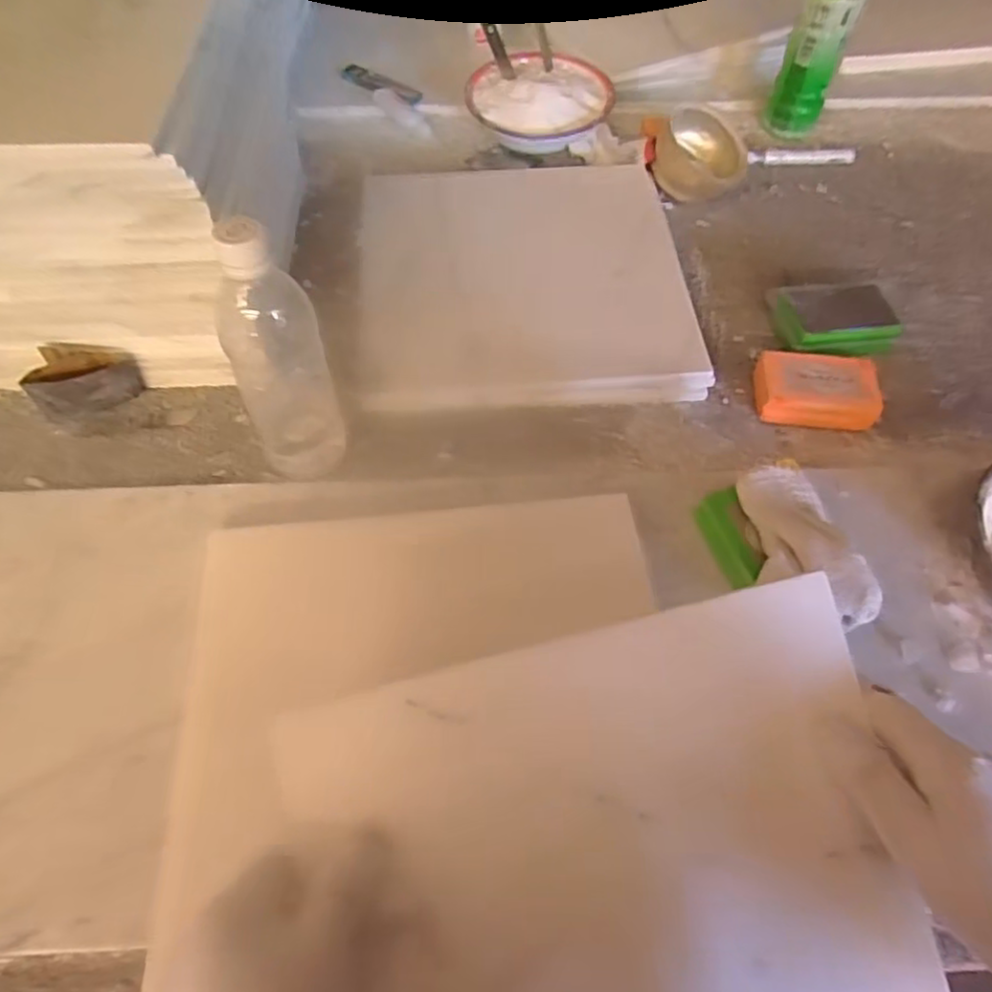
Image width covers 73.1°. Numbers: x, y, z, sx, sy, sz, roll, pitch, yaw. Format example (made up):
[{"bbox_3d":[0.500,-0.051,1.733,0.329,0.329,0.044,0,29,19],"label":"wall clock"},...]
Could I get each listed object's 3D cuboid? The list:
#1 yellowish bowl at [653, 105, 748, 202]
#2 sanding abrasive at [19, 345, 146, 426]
[{"bbox_3d":[0.214,-0.360,0.710,0.096,0.049,0.096,-39,88,-28],"label":"yellowish bowl"},{"bbox_3d":[-0.337,-0.092,0.554,0.077,0.059,0.034,-11,56,-7],"label":"sanding abrasive"}]

